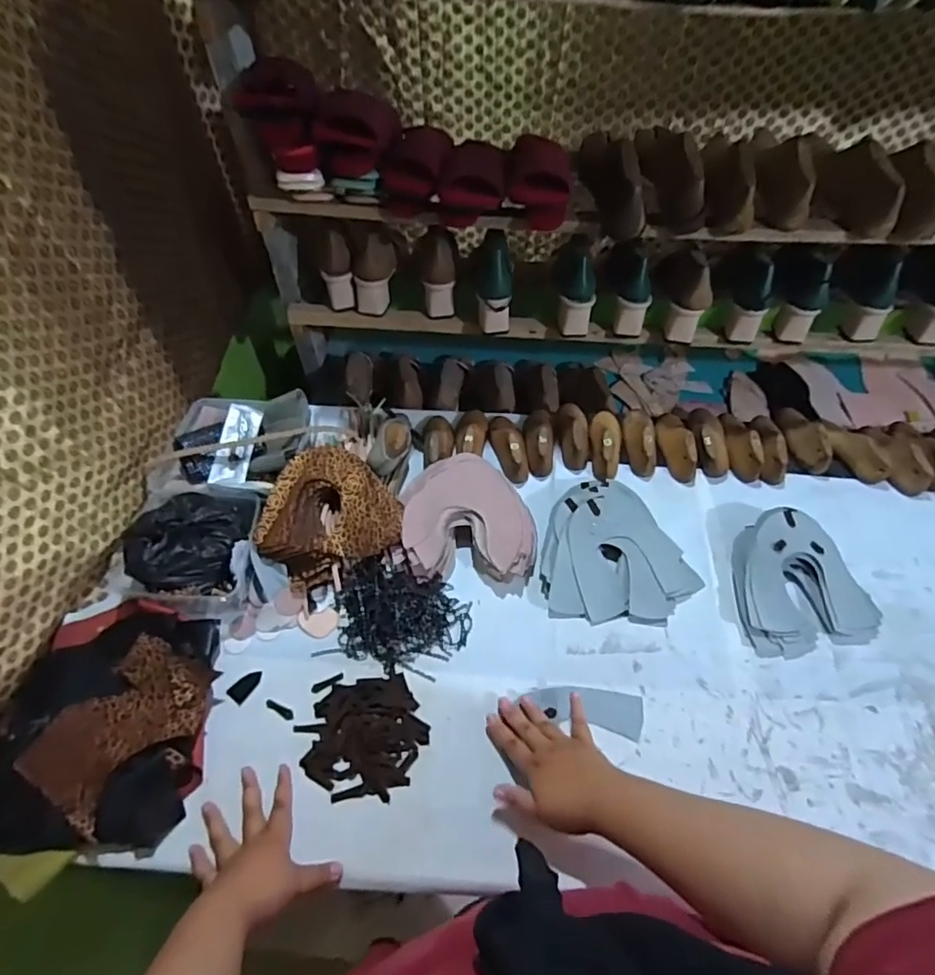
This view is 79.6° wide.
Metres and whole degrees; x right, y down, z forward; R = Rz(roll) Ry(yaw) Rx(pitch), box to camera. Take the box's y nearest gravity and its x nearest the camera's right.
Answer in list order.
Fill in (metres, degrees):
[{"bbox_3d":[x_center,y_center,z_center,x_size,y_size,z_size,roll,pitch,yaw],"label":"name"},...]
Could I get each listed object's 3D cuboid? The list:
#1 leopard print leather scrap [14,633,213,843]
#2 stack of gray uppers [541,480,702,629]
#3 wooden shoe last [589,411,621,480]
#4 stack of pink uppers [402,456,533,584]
[{"bbox_3d":[-0.389,0.276,0.642,0.153,0.043,0.190,32,59,22],"label":"leopard print leather scrap"},{"bbox_3d":[0.212,0.083,0.795,0.216,0.042,0.217,0,53,0],"label":"stack of gray uppers"},{"bbox_3d":[0.226,-0.081,0.915,0.049,0.051,0.147,4,53,3],"label":"wooden shoe last"},{"bbox_3d":[0.003,0.044,0.812,0.183,0.061,0.187,-2,53,-2],"label":"stack of pink uppers"}]

